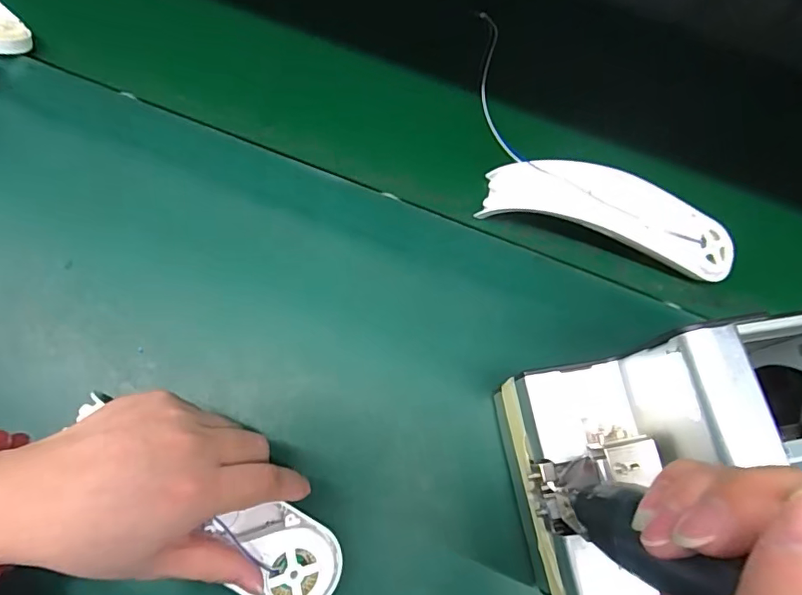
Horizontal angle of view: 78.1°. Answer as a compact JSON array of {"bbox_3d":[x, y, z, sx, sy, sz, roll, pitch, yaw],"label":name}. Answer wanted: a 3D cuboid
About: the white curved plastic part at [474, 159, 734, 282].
[{"bbox_3d":[0.164,-0.065,0.385,0.191,0.041,0.054,19,71,5],"label":"white curved plastic part"}]

